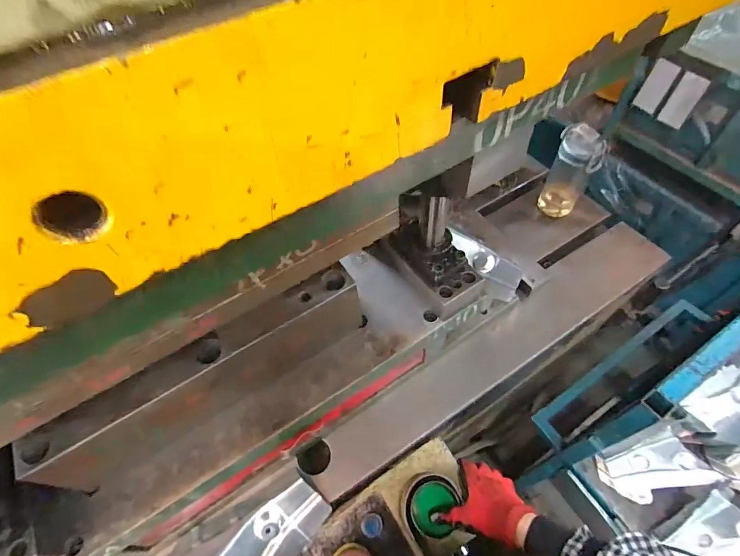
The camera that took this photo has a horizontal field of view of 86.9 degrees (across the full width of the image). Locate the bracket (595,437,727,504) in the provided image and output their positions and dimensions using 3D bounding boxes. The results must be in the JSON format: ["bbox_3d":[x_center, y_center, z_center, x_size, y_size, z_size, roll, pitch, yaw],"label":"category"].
[{"bbox_3d":[0.652,0.436,0.891,0.227,0.048,0.118,-17,54,13],"label":"bracket"}]

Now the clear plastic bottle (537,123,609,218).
[{"bbox_3d":[0.390,-0.201,0.759,0.078,0.186,0.074,27,61,21],"label":"clear plastic bottle"}]

